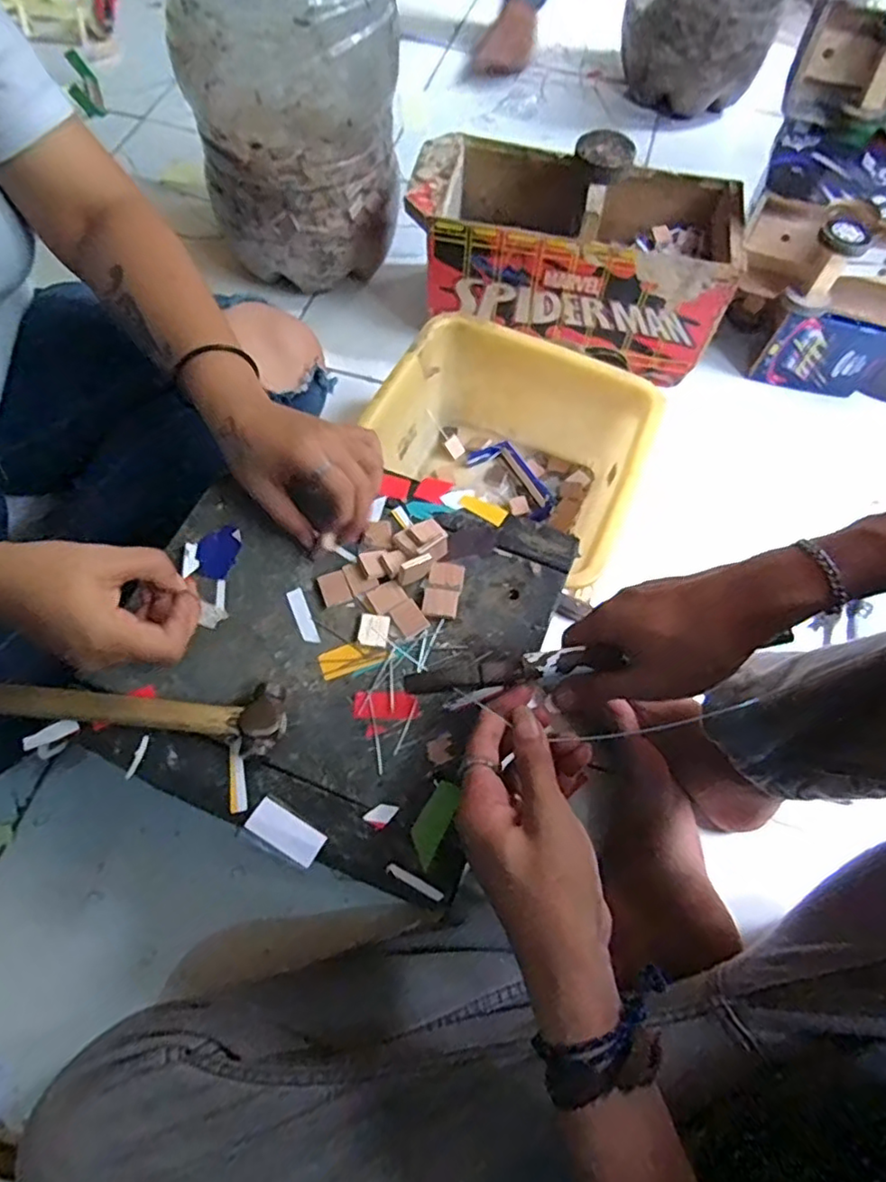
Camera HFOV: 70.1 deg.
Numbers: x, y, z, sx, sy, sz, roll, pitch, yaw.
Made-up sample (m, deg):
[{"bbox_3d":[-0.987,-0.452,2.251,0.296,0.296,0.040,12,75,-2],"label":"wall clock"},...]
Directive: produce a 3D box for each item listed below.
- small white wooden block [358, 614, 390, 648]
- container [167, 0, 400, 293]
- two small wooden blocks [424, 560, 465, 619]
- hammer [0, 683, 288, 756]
[{"bbox_3d":[-0.048,0.026,0.436,0.020,0.004,0.023,6,64,0],"label":"small white wooden block"},{"bbox_3d":[-0.171,-0.578,0.748,0.216,0.303,0.260,-4,65,-5],"label":"container"},{"bbox_3d":[0.001,-0.001,0.454,0.024,0.006,0.044,11,64,2],"label":"two small wooden blocks"},{"bbox_3d":[-0.217,0.072,0.397,0.235,0.026,0.038,5,64,-1],"label":"hammer"}]

